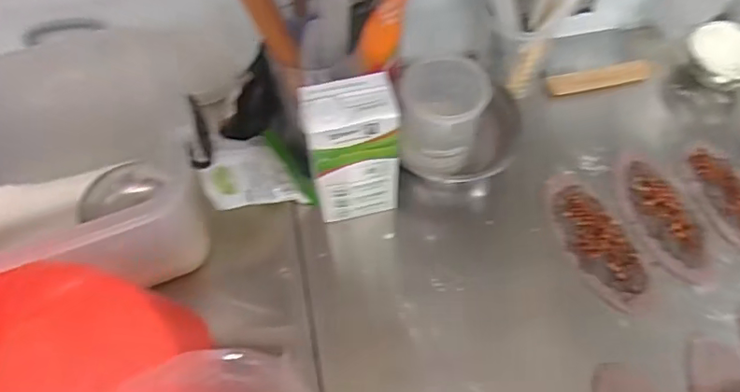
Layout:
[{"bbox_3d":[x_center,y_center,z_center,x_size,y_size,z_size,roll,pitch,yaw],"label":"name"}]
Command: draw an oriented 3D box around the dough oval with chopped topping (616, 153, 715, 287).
[{"bbox_3d":[0.370,0.021,0.661,0.080,0.013,0.182,-10,62,-6],"label":"dough oval with chopped topping"}]

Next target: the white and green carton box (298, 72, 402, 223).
[{"bbox_3d":[-0.019,-0.049,0.593,0.094,0.184,0.069,-12,62,-6],"label":"white and green carton box"}]

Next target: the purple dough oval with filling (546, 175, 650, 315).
[{"bbox_3d":[0.280,0.051,0.650,0.080,0.007,0.186,-18,63,-9],"label":"purple dough oval with filling"}]

